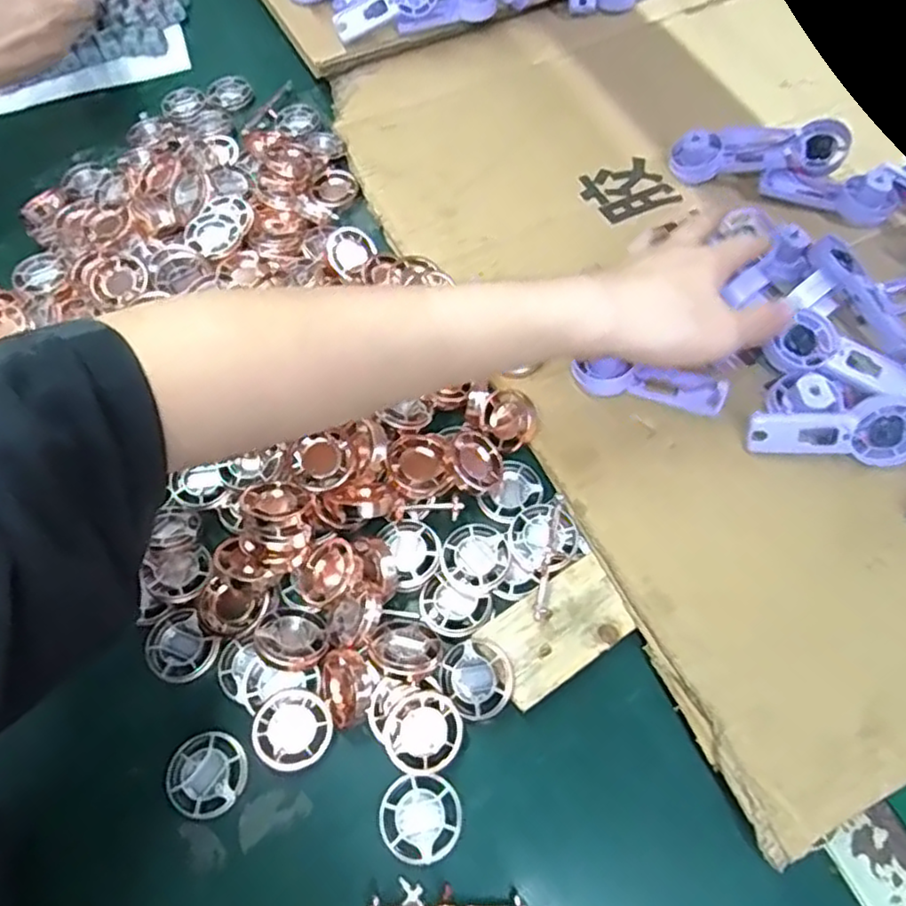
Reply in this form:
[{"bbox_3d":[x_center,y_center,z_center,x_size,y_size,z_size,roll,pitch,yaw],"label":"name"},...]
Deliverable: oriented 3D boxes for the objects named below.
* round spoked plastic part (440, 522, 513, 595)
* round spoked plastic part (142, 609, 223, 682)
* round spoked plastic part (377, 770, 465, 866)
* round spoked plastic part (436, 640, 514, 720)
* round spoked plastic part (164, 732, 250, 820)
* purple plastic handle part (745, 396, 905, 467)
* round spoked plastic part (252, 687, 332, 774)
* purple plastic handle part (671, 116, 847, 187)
[{"bbox_3d":[0.013,0.058,0.386,0.039,0.007,0.038,-1,63,3],"label":"round spoked plastic part"},{"bbox_3d":[-0.151,0.106,0.379,0.040,0.005,0.035,39,71,20],"label":"round spoked plastic part"},{"bbox_3d":[-0.016,0.176,0.334,0.039,0.006,0.038,-1,63,3],"label":"round spoked plastic part"},{"bbox_3d":[0.013,0.116,0.356,0.037,0.006,0.039,-1,63,3],"label":"round spoked plastic part"},{"bbox_3d":[-0.124,0.162,0.349,0.039,0.010,0.038,-1,63,3],"label":"round spoked plastic part"},{"bbox_3d":[0.216,-0.015,0.392,0.094,0.038,0.020,4,22,3],"label":"purple plastic handle part"},{"bbox_3d":[-0.081,0.140,0.349,0.037,0.009,0.039,2,78,-10],"label":"round spoked plastic part"},{"bbox_3d":[0.231,-0.223,0.518,0.123,0.026,0.037,-4,63,1],"label":"purple plastic handle part"}]

